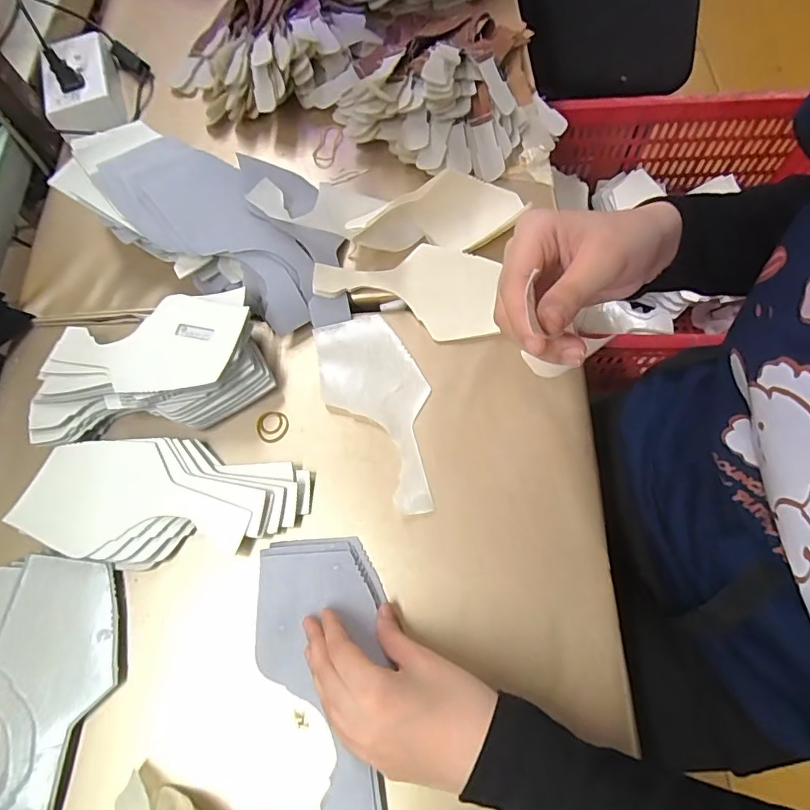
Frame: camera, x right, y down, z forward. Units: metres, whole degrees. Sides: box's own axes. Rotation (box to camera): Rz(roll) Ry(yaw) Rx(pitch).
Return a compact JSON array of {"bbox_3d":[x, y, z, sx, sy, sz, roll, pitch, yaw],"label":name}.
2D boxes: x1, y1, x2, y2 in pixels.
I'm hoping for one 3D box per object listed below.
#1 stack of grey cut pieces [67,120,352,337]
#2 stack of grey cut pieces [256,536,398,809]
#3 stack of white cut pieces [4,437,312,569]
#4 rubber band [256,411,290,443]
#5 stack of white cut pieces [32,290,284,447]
[{"bbox_3d":[-0.162,-0.183,0.448,0.288,0.041,0.143,34,72,-1],"label":"stack of grey cut pieces"},{"bbox_3d":[-0.052,0.187,0.337,0.090,0.019,0.191,-12,68,-4],"label":"stack of grey cut pieces"},{"bbox_3d":[-0.188,0.073,0.392,0.220,0.017,0.095,-6,68,3],"label":"stack of white cut pieces"},{"bbox_3d":[-0.113,0.018,0.421,0.027,0.004,0.028,-16,68,-1],"label":"rubber band"},{"bbox_3d":[-0.216,-0.034,0.412,0.198,0.044,0.109,-8,70,2],"label":"stack of white cut pieces"}]

